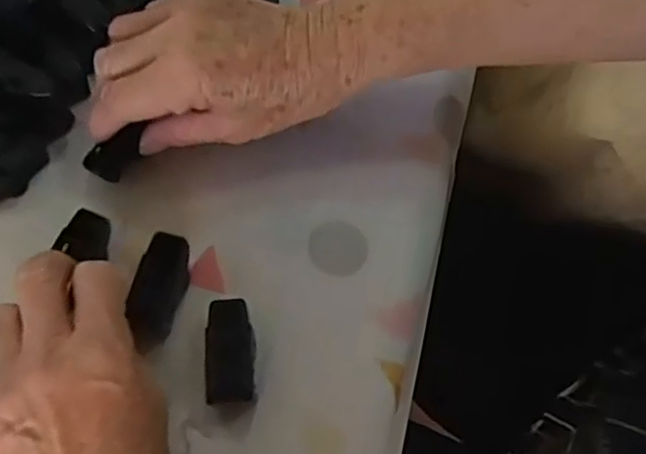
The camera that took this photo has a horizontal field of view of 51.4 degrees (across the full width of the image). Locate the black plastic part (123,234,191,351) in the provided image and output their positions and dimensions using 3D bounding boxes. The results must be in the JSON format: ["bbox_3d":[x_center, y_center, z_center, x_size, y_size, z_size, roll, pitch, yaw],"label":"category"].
[{"bbox_3d":[-0.084,0.033,0.345,0.024,0.013,0.059,12,84,3],"label":"black plastic part"}]

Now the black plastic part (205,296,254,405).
[{"bbox_3d":[-0.045,0.061,0.330,0.023,0.019,0.050,-5,69,0],"label":"black plastic part"}]

